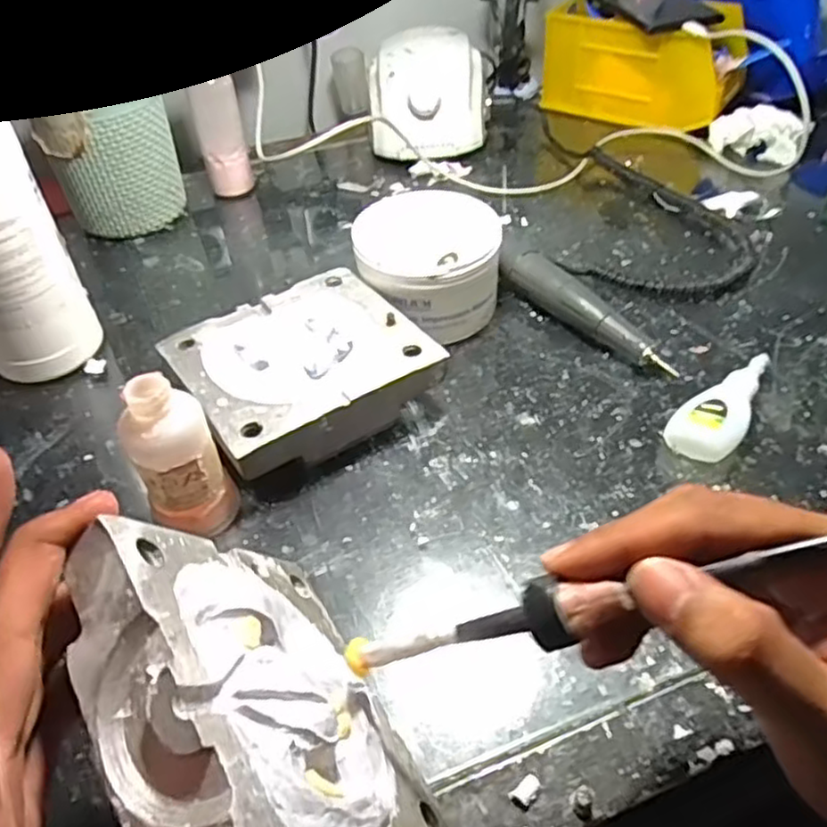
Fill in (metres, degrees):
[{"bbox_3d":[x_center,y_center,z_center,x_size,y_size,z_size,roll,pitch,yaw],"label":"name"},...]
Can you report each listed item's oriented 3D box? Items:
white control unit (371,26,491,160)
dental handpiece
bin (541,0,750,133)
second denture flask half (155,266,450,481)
[{"bbox_3d":[0.013,-0.286,0.640,0.103,0.076,0.121,0,46,2],"label":"white control unit"},{"bbox_3d":[0.106,-0.064,0.451,0.021,0.029,0.137,-28,51,-22],"label":"dental handpiece"},{"bbox_3d":[0.216,-0.331,0.666,0.170,0.084,0.085,28,53,26],"label":"bin"},{"bbox_3d":[-0.063,-0.021,0.404,0.125,0.043,0.114,-28,51,-22],"label":"second denture flask half"}]

